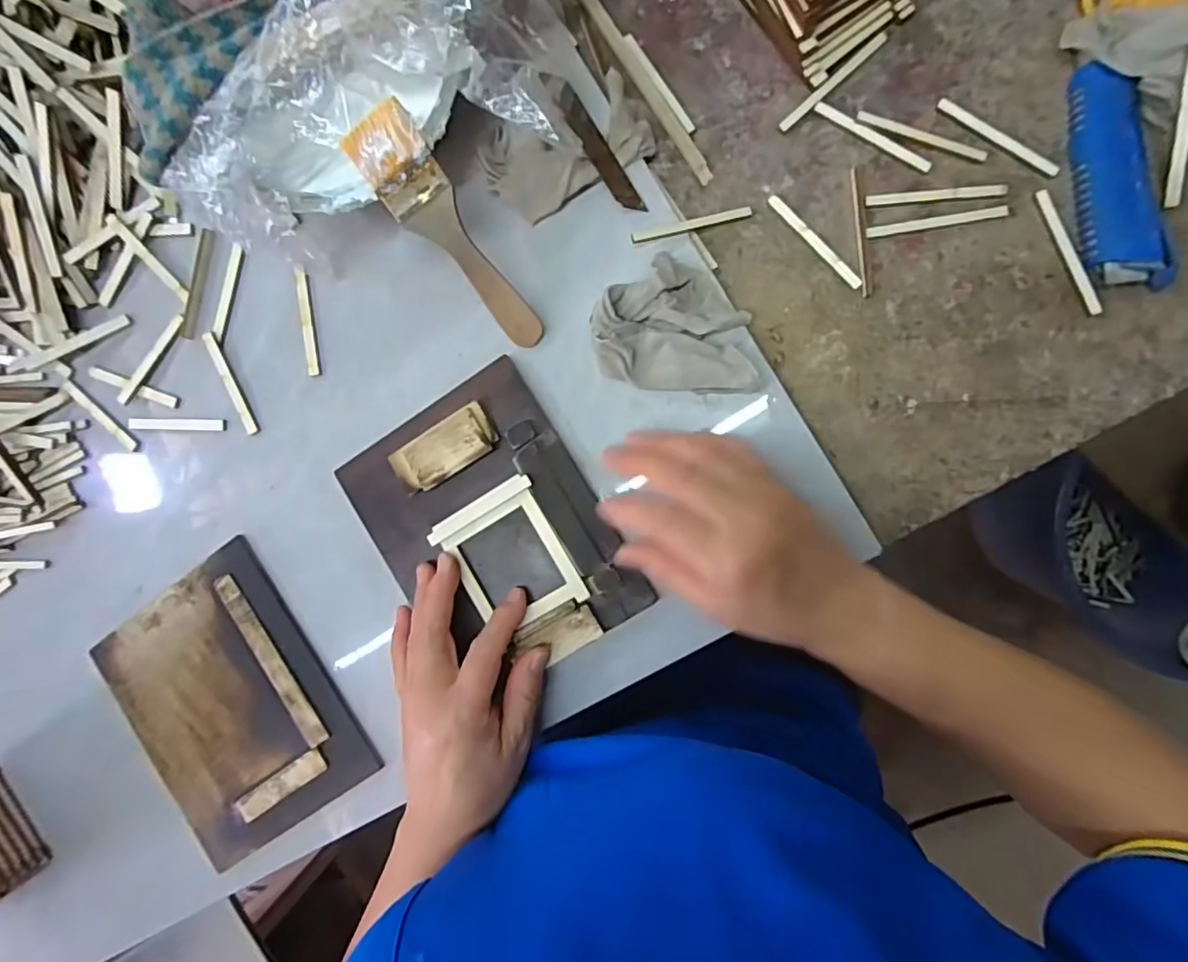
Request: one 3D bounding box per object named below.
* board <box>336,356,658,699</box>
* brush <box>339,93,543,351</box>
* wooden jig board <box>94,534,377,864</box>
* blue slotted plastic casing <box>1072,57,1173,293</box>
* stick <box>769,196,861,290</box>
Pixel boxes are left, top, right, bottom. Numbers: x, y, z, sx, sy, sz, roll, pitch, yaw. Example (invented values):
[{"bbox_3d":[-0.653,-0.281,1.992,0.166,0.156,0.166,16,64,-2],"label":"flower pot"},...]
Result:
[{"bbox_3d":[-0.070,0.035,0.380,0.145,0.019,0.184,-32,87,7],"label":"board"},{"bbox_3d":[-0.086,-0.142,0.348,0.040,0.006,0.148,-27,118,13],"label":"brush"},{"bbox_3d":[-0.263,0.164,0.421,0.155,0.008,0.192,-36,87,7],"label":"wooden jig board"},{"bbox_3d":[0.295,-0.172,0.326,0.035,0.021,0.126,-9,90,7],"label":"blue slotted plastic casing"},{"bbox_3d":[0.138,-0.150,0.363,0.006,0.004,0.078,-43,86,6],"label":"stick"}]

